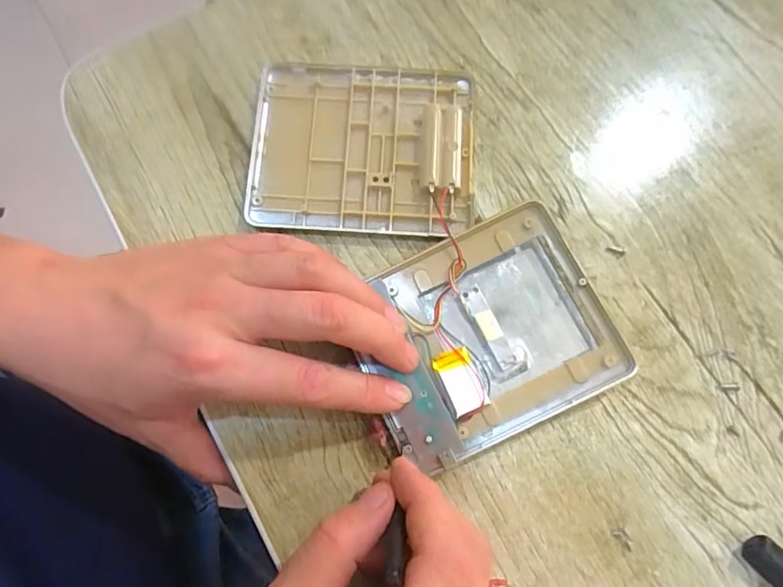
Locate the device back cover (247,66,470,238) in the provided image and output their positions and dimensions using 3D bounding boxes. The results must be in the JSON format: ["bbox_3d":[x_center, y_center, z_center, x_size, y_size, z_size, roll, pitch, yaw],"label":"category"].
[{"bbox_3d":[-0.017,-0.085,0.293,0.126,0.012,0.104,3,76,0],"label":"device back cover"}]

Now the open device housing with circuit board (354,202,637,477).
[{"bbox_3d":[0.046,0.021,0.265,0.121,0.017,0.103,-25,78,-6],"label":"open device housing with circuit board"}]

